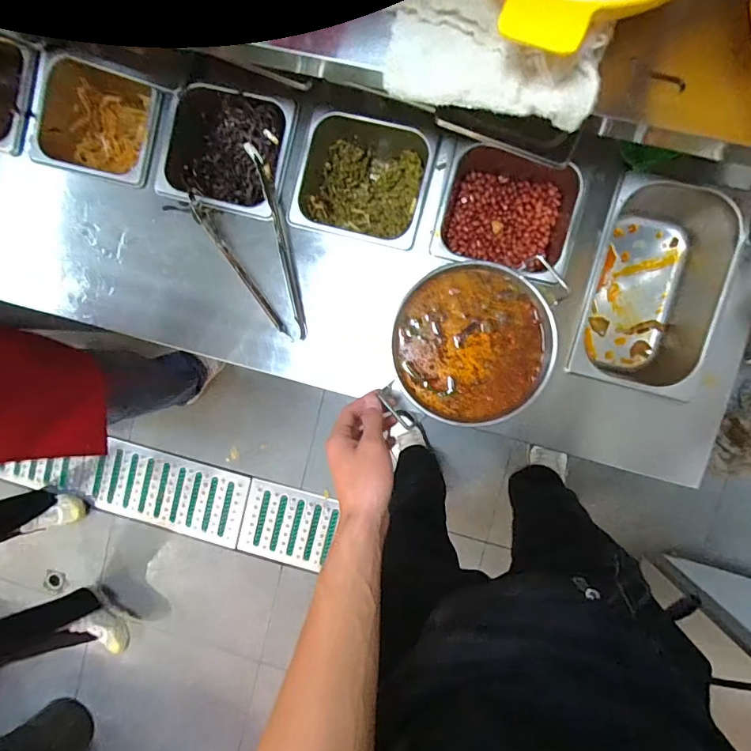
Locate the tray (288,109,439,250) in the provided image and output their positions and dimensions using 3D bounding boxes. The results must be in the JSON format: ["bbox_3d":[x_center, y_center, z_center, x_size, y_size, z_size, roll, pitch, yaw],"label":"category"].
[{"bbox_3d":[-0.012,-0.264,0.633,0.171,0.091,0.165,13,95,5],"label":"tray"}]

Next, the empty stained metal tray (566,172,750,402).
[{"bbox_3d":[0.364,-0.112,0.604,0.178,0.100,0.261,16,95,5],"label":"empty stained metal tray"}]

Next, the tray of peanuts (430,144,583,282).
[{"bbox_3d":[0.172,-0.219,0.611,0.168,0.083,0.154,13,95,5],"label":"tray of peanuts"}]

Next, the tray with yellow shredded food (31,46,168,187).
[{"bbox_3d":[-0.388,-0.358,0.676,0.187,0.094,0.150,16,95,5],"label":"tray with yellow shredded food"}]

